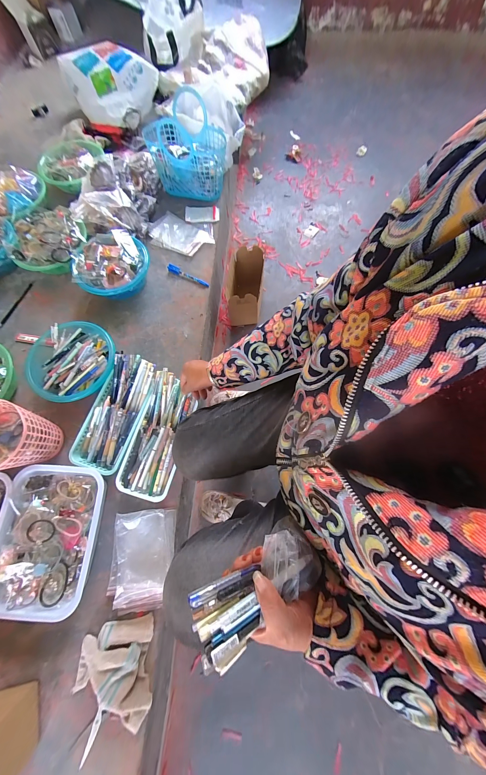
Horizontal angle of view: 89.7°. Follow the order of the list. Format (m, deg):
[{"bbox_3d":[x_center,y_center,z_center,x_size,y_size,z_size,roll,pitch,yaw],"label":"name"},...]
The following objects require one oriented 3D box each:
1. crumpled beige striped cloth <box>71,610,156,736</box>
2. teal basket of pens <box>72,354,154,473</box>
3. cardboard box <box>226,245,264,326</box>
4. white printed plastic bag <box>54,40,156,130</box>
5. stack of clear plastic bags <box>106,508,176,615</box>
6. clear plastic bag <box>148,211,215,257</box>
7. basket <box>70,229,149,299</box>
[{"bbox_3d":[-0.265,0.580,0.485,0.158,0.059,0.164,-6,72,-1],"label":"crumpled beige striped cloth"},{"bbox_3d":[-0.328,0.063,0.635,0.132,0.082,0.294,19,73,7],"label":"teal basket of pens"},{"bbox_3d":[0.006,-0.365,0.911,0.111,0.178,0.229,6,72,2],"label":"cardboard box"},{"bbox_3d":[-0.584,-1.304,1.054,0.388,0.108,0.316,26,74,9],"label":"white printed plastic bag"},{"bbox_3d":[-0.233,0.385,0.556,0.134,0.033,0.186,-1,72,0],"label":"stack of clear plastic bags"},{"bbox_3d":[-0.218,-0.548,0.864,0.217,0.014,0.154,15,73,5],"label":"clear plastic bag"},{"bbox_3d":[-0.409,-0.373,0.773,0.219,0.087,0.216,0,72,1],"label":"basket"}]

